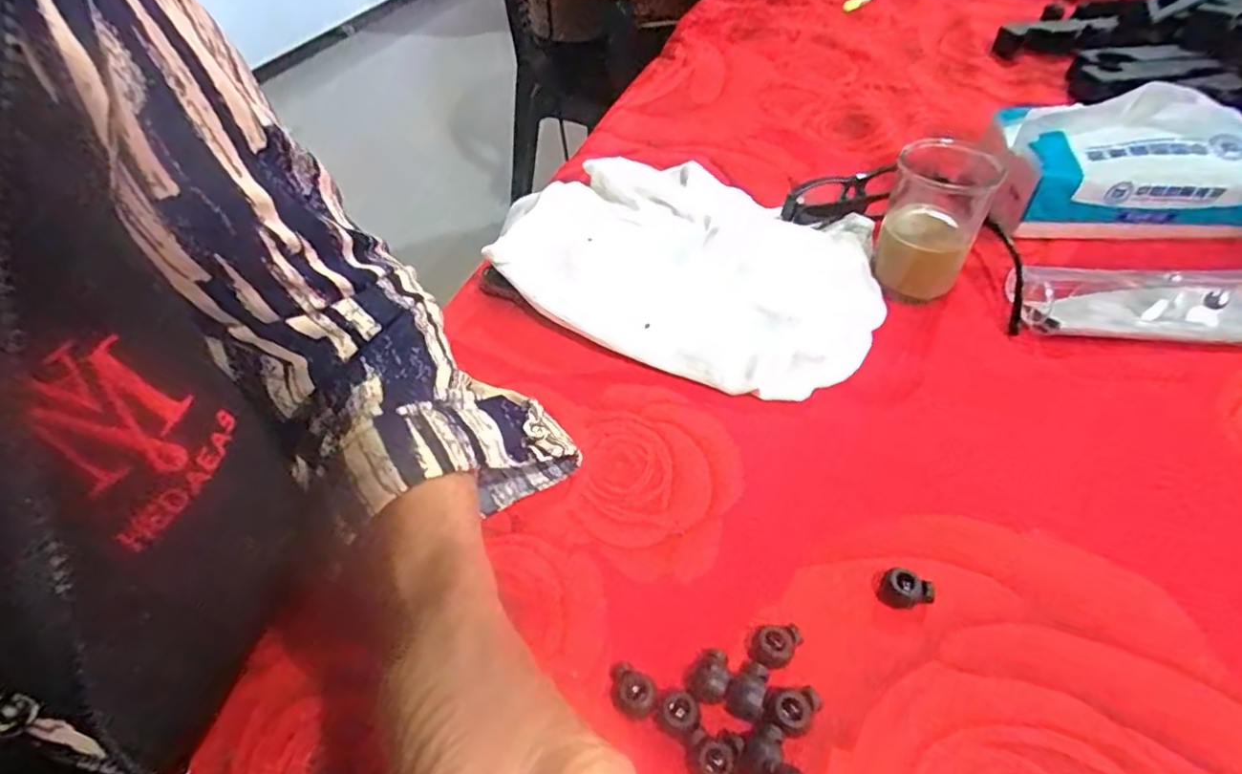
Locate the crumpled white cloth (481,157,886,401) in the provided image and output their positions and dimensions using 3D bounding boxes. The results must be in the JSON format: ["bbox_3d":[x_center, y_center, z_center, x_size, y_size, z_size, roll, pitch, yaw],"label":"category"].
[{"bbox_3d":[0.034,-0.086,0.400,0.250,0.035,0.171,22,51,22],"label":"crumpled white cloth"}]

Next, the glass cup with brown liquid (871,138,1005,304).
[{"bbox_3d":[0.179,-0.094,0.373,0.053,0.076,0.047,24,52,24],"label":"glass cup with brown liquid"}]

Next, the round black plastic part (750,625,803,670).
[{"bbox_3d":[0.059,0.099,0.246,0.015,0.010,0.019,31,55,29],"label":"round black plastic part"}]

